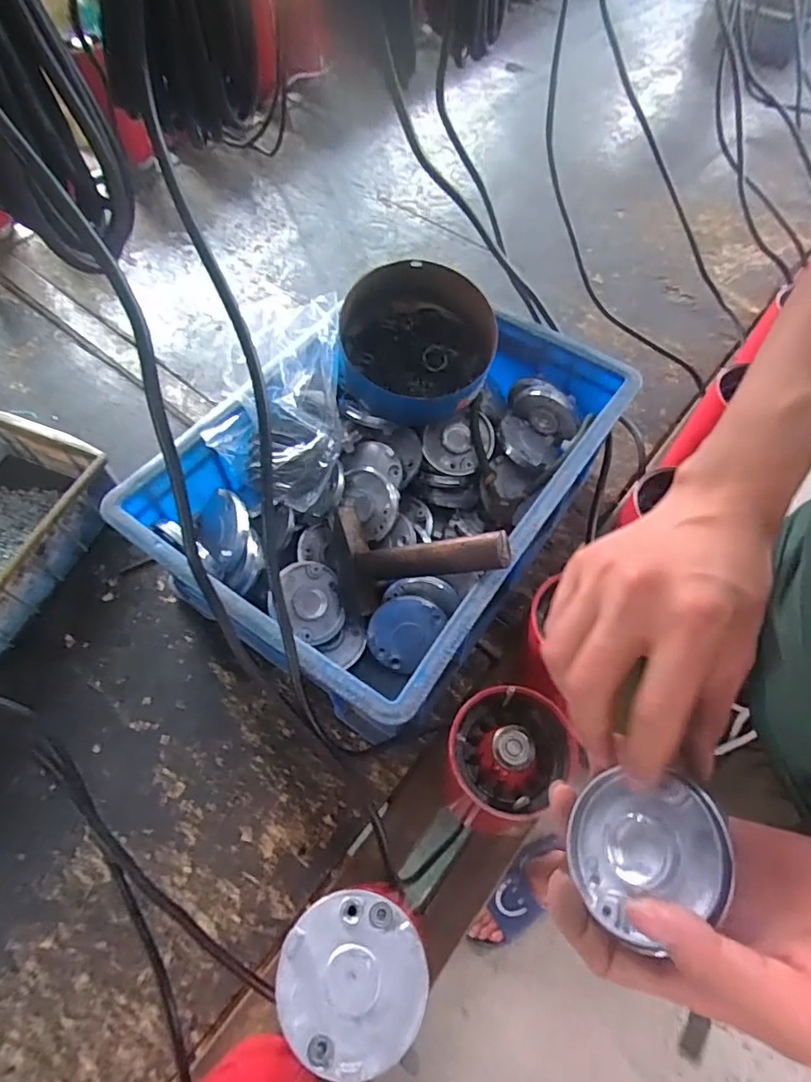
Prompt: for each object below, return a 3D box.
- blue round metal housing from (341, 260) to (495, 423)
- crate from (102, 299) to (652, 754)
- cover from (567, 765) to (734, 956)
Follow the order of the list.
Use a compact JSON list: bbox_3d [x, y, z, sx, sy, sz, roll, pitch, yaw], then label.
[{"bbox_3d":[0.010,-0.182,0.524,0.137,0.080,0.143,0,61,0],"label":"blue round metal housing"},{"bbox_3d":[-0.011,-0.053,0.535,0.290,0.158,0.399,33,66,16],"label":"crate"},{"bbox_3d":[0.108,0.138,0.251,0.071,0.013,0.063,-47,36,15],"label":"cover"}]

